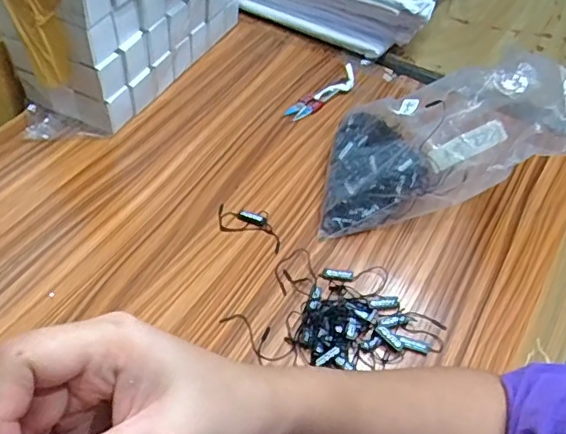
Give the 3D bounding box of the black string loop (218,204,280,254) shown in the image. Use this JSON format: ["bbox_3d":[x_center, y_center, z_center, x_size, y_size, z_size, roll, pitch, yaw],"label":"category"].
[{"bbox_3d":[-0.031,0.005,0.552,0.073,0.008,0.035,22,51,13],"label":"black string loop"}]

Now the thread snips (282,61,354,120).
[{"bbox_3d":[0.052,-0.153,0.693,0.031,0.012,0.125,38,56,25],"label":"thread snips"}]

